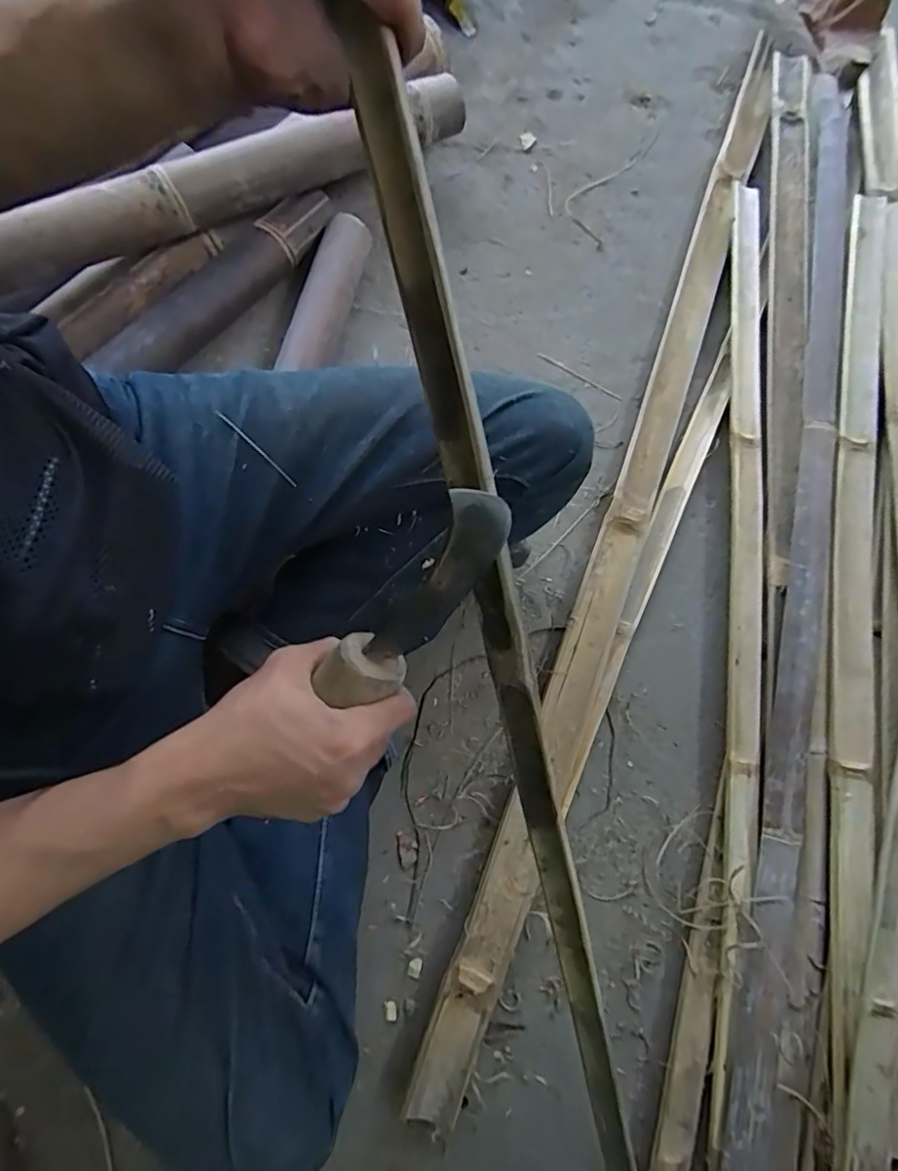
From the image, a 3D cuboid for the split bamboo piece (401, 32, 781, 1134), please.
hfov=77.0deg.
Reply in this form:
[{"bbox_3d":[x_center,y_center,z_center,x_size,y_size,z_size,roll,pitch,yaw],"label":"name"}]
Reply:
[{"bbox_3d":[0.246,-0.141,0.704,0.081,0.043,1.438,21,80,0],"label":"split bamboo piece"}]

